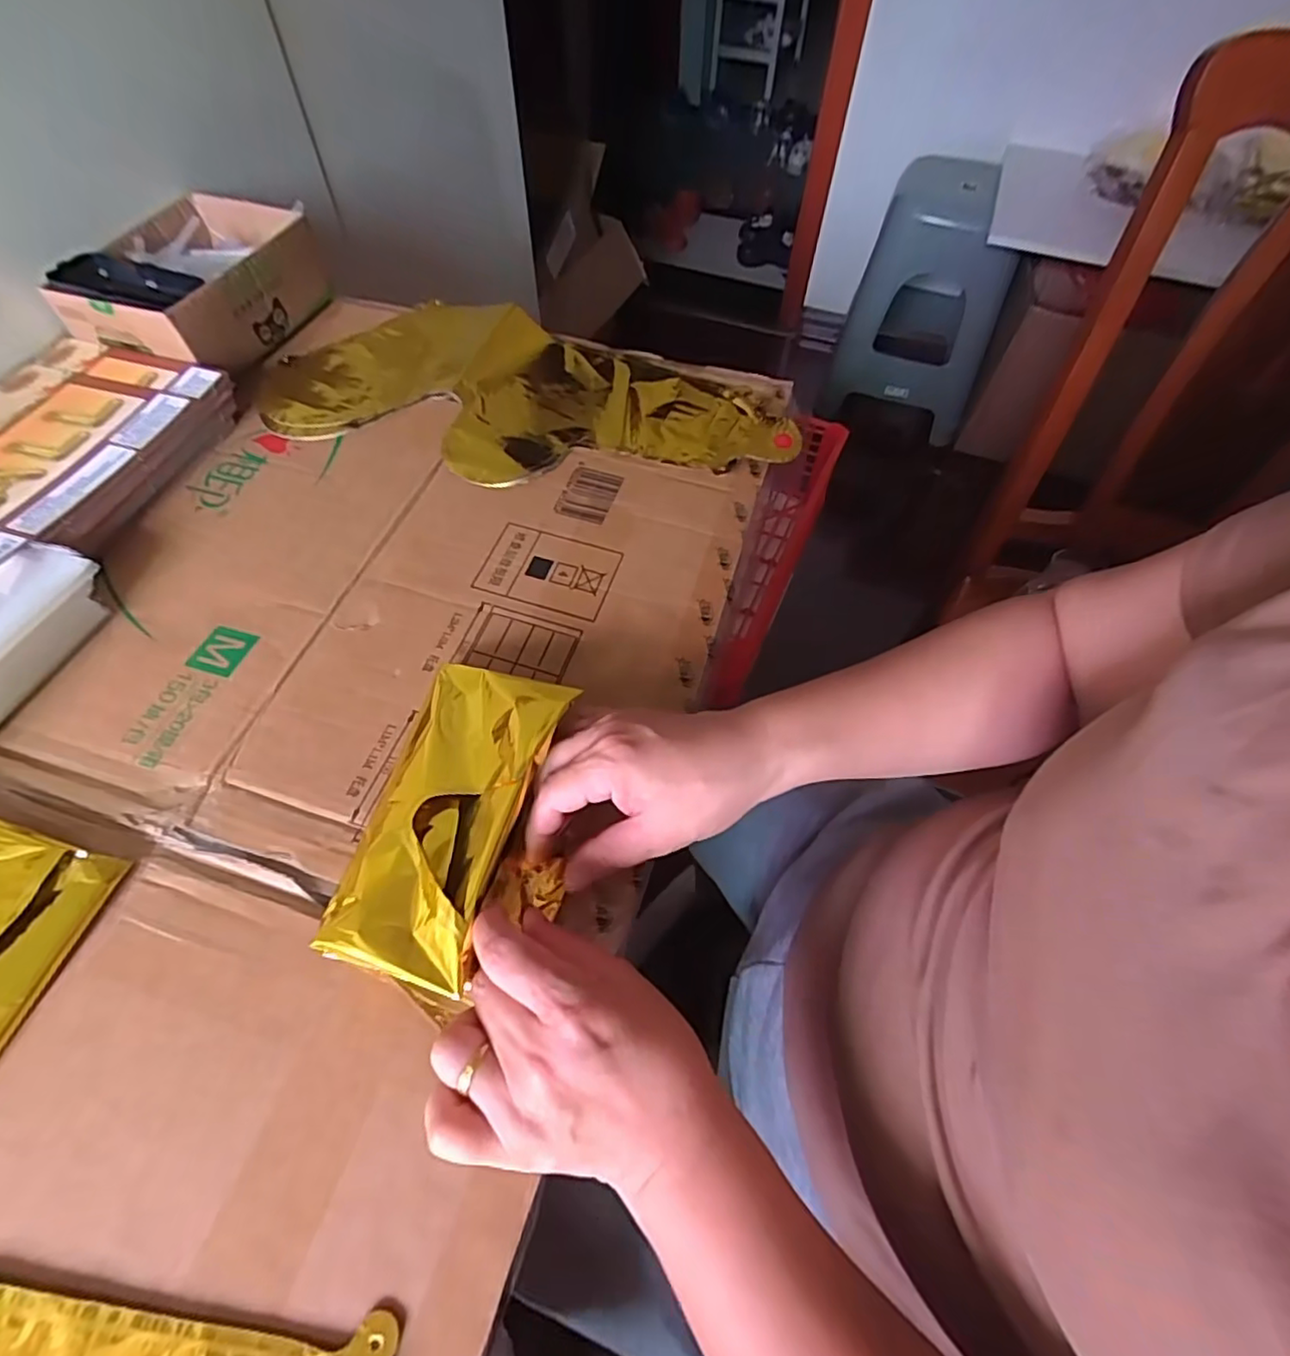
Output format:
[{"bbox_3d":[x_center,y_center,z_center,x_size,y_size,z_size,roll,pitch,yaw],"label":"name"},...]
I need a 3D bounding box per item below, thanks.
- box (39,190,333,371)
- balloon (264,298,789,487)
[{"bbox_3d":[-0.384,-0.339,0.553,0.136,0.066,0.188,19,59,10],"label":"box"},{"bbox_3d":[-0.090,-0.232,0.527,0.413,0.013,0.202,17,59,9],"label":"balloon"}]

